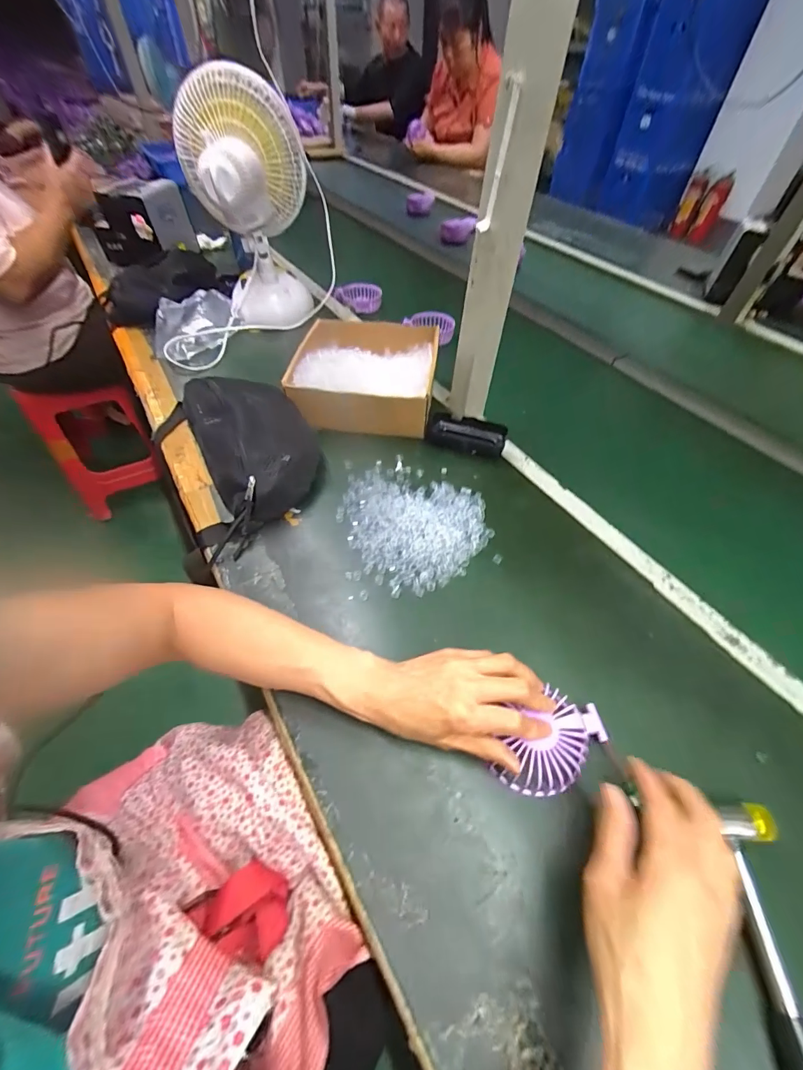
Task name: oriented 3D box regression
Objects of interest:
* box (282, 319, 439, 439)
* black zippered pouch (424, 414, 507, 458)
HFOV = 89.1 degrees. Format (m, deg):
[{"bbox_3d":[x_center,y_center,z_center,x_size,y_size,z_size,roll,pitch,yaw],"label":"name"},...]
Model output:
[{"bbox_3d":[-0.054,-0.247,0.630,0.204,0.077,0.204,7,52,3],"label":"box"},{"bbox_3d":[0.091,-0.145,0.584,0.113,0.032,0.046,18,53,12],"label":"black zippered pouch"}]

